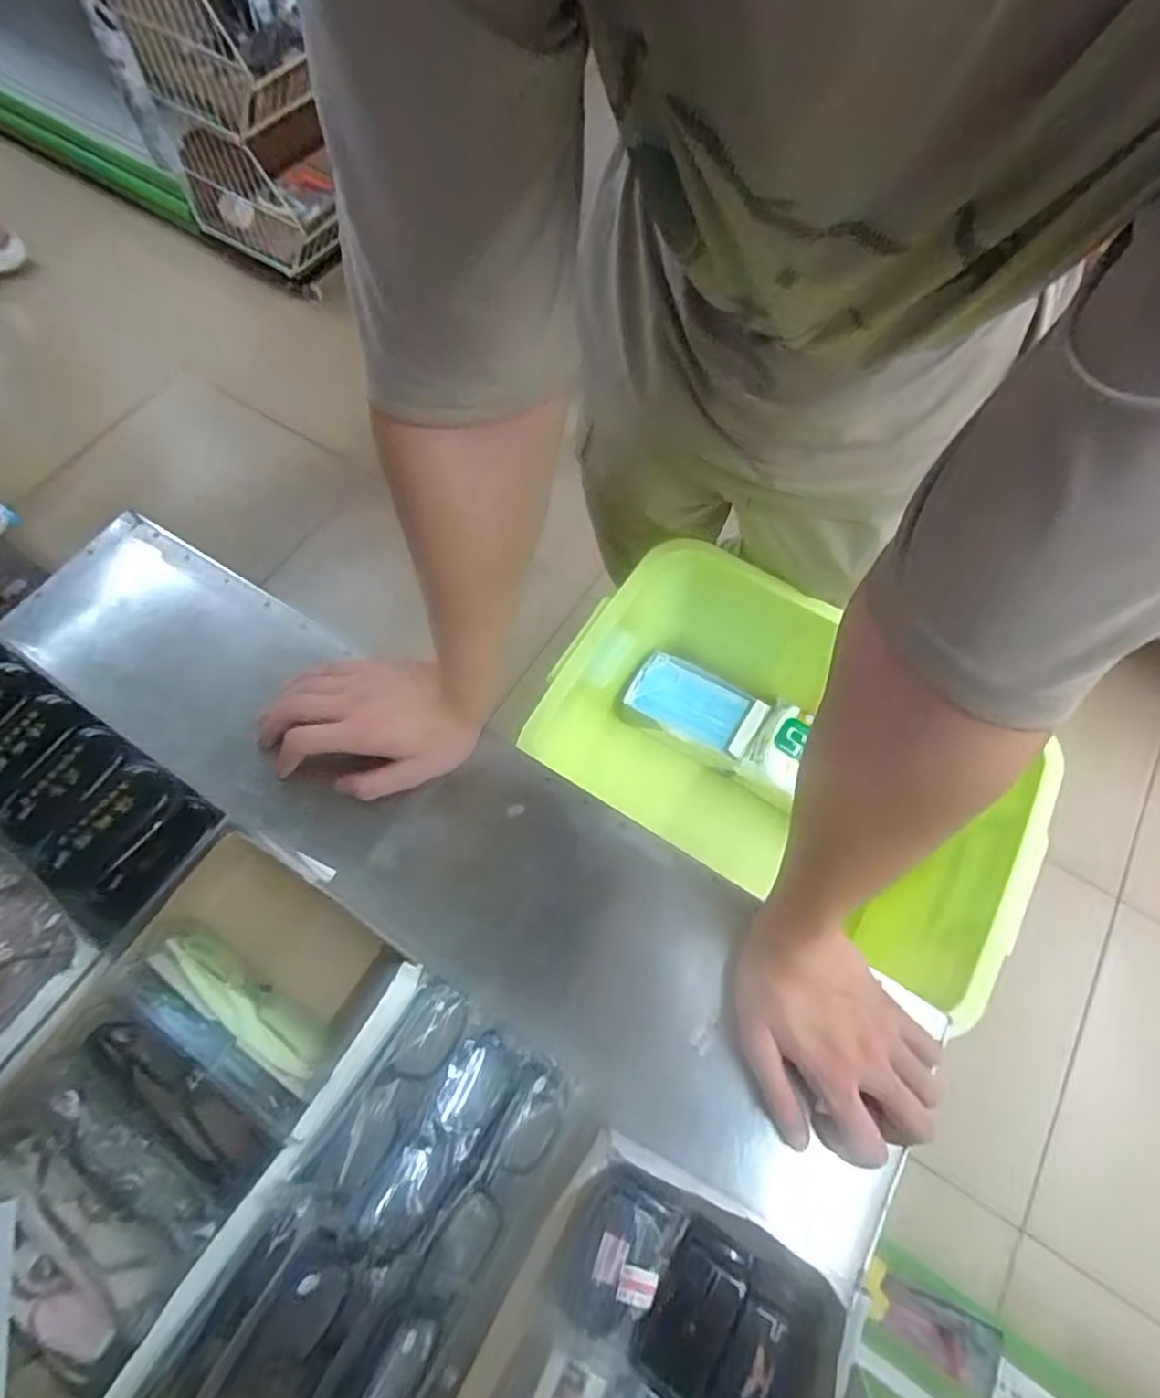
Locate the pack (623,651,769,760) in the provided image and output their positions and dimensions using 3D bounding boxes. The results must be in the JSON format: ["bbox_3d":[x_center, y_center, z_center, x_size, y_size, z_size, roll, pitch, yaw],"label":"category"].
[{"bbox_3d":[0.164,0.003,0.929,0.178,0.029,0.099,27,69,9],"label":"pack"}]

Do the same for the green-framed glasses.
[{"bbox_3d":[-0.217,0.197,0.423,0.129,0.023,0.031,34,70,11],"label":"green-framed glasses"}]

